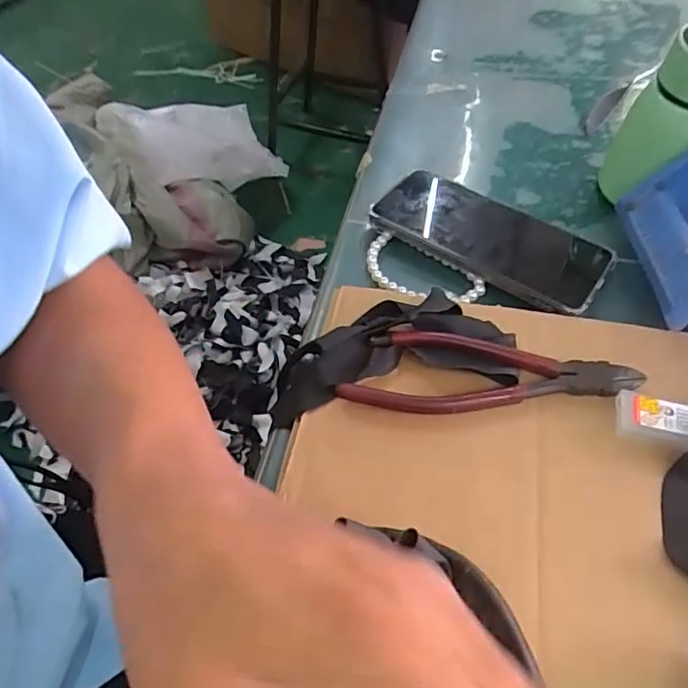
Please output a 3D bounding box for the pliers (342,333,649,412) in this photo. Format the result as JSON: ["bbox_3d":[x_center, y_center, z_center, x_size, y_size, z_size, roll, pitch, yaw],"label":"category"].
[{"bbox_3d":[0.082,0.020,0.306,0.164,0.011,0.049,6,55,6],"label":"pliers"}]

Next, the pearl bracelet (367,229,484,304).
[{"bbox_3d":[0.051,-0.048,0.376,0.085,0.011,0.048,33,61,22],"label":"pearl bracelet"}]

